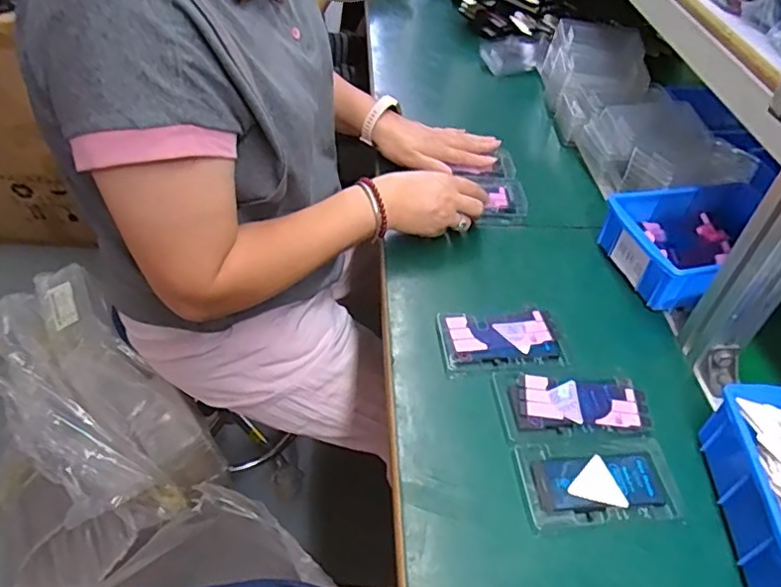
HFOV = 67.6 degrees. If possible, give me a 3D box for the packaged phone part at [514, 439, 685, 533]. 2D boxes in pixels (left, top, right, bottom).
[{"bbox_3d":[0.168,0.153,0.473,0.124,0.007,0.067,0,45,-7],"label":"packaged phone part"}]

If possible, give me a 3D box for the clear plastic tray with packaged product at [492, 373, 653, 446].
[{"bbox_3d":[0.164,0.100,0.523,0.131,0.007,0.069,1,45,-6],"label":"clear plastic tray with packaged product"}]

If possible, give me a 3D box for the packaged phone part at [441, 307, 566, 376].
[{"bbox_3d":[0.108,0.044,0.573,0.117,0.009,0.070,-1,45,-8],"label":"packaged phone part"}]

